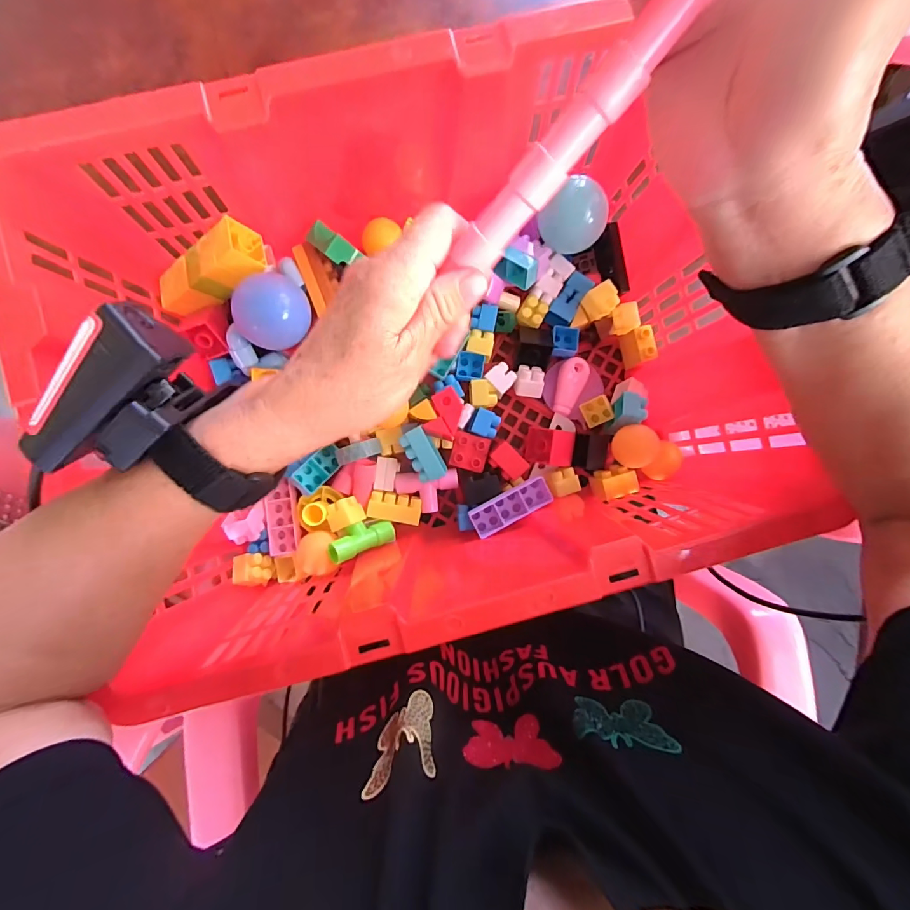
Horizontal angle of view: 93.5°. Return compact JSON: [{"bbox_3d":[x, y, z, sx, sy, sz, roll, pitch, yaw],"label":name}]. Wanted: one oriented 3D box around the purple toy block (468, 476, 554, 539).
[{"bbox_3d":[0.049,0.045,0.372,0.072,0.014,0.026,-27,88,-4],"label":"purple toy block"}]

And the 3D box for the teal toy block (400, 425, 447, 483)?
[{"bbox_3d":[-0.027,0.001,0.370,0.025,0.018,0.046,-29,88,-4],"label":"teal toy block"}]

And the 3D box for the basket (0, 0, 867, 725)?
[{"bbox_3d":[-0.017,-0.066,0.328,0.450,0.160,0.348,-17,88,-4],"label":"basket"}]

